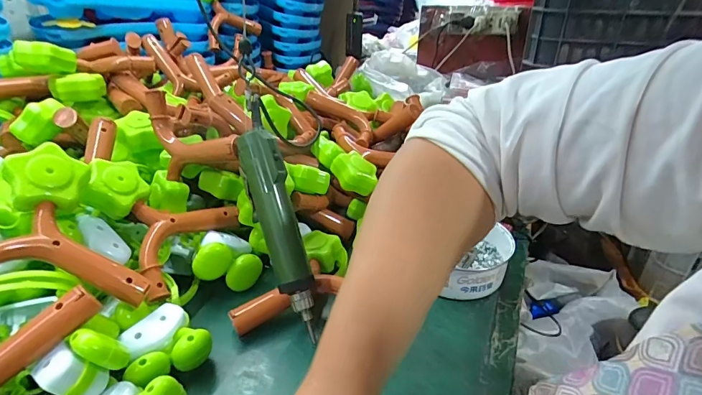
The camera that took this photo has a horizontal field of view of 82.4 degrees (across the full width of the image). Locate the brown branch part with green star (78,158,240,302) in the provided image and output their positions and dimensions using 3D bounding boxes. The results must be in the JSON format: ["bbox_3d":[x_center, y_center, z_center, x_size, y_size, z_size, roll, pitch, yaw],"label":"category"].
[{"bbox_3d":[-0.235,0.039,0.470,0.043,0.170,0.143,-29,41,34],"label":"brown branch part with green star"}]

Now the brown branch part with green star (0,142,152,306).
[{"bbox_3d":[-0.292,0.039,0.376,0.154,0.128,0.119,-17,34,-29],"label":"brown branch part with green star"}]

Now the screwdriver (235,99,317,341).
[{"bbox_3d":[-0.087,0.020,0.464,0.040,0.259,0.040,-15,-4,-26],"label":"screwdriver"}]

